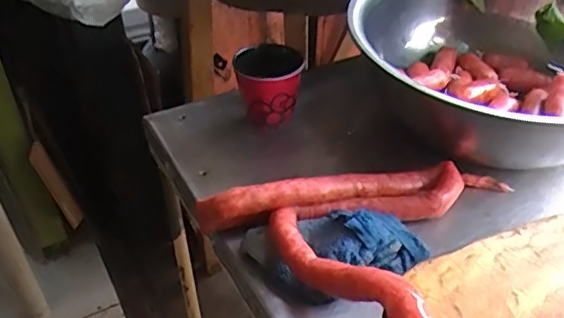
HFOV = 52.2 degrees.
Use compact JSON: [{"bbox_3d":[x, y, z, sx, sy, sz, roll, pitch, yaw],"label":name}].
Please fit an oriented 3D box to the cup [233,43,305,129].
[{"bbox_3d":[-0.015,-0.086,0.712,0.079,0.093,0.076,-1,41,1],"label":"cup"}]

